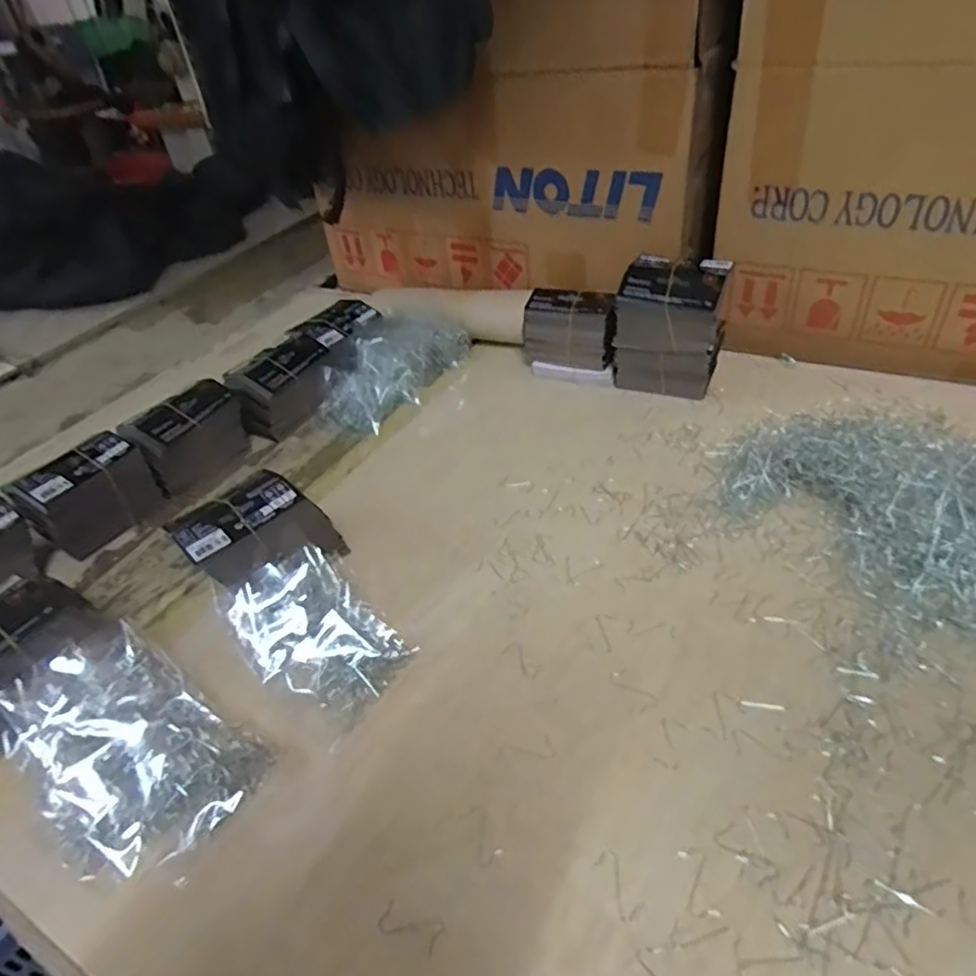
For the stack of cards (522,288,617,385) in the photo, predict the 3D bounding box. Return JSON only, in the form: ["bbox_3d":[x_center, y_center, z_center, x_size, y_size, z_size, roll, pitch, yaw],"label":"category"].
[{"bbox_3d":[0.098,-0.176,0.756,0.120,0.089,0.052,15,45,24],"label":"stack of cards"}]

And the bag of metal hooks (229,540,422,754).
[{"bbox_3d":[-0.134,0.114,0.499,0.136,0.020,0.093,39,61,22],"label":"bag of metal hooks"}]

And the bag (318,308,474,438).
[{"bbox_3d":[-0.117,-0.153,0.799,0.097,0.065,0.204,15,45,24],"label":"bag"}]

